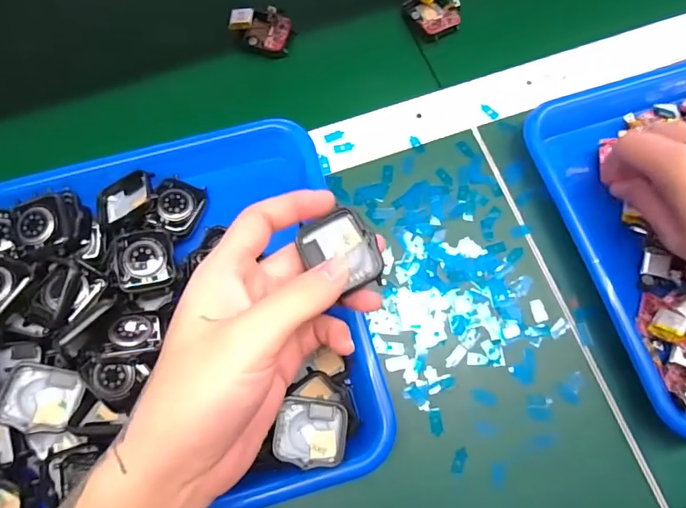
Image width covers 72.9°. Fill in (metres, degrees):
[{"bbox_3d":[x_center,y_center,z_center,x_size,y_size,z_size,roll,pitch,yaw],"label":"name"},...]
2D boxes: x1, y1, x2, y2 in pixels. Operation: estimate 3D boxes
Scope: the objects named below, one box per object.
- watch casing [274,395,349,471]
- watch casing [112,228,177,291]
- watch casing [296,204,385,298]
[{"bbox_3d":[-0.018,0.107,0.278,0.042,0.012,0.038,9,73,3],"label":"watch casing"},{"bbox_3d":[-0.132,0.003,0.309,0.035,0.014,0.042,-11,73,-3],"label":"watch casing"},{"bbox_3d":[-0.001,-0.001,0.246,0.035,0.013,0.044,-28,76,-10],"label":"watch casing"}]

